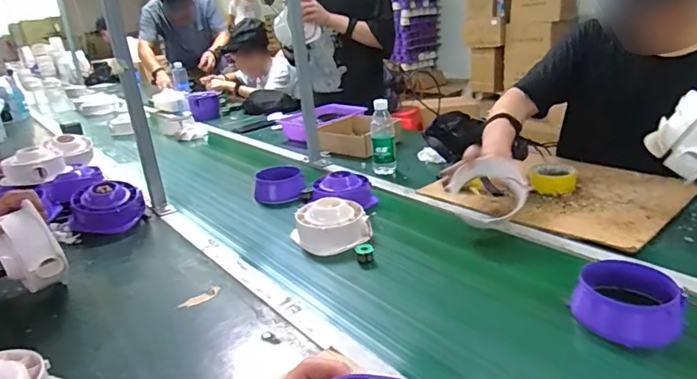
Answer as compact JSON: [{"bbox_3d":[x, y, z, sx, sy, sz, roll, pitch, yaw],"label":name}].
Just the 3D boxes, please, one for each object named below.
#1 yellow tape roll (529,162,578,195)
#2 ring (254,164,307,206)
[{"bbox_3d":[0.454,-0.027,1.033,0.093,0.037,0.110,12,28,36],"label":"yellow tape roll"},{"bbox_3d":[-0.170,-0.015,1.144,0.120,0.061,0.141,-9,22,-10],"label":"ring"}]

